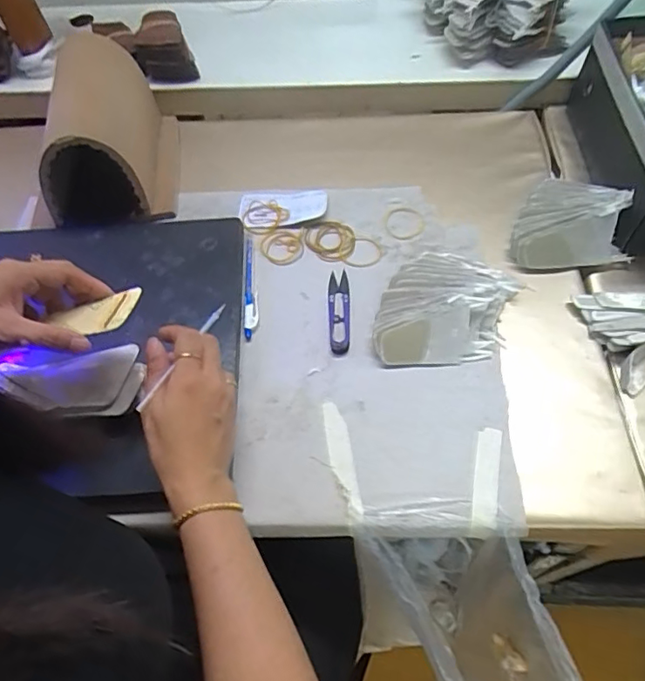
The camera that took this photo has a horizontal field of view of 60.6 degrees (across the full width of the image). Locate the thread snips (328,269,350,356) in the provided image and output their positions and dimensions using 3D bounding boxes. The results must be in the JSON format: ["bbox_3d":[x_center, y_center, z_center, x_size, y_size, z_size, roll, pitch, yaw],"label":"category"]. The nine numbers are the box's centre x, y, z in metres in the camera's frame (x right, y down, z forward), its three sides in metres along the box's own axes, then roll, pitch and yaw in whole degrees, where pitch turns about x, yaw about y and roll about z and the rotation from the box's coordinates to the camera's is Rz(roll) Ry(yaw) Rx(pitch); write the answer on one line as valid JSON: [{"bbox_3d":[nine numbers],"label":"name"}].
[{"bbox_3d":[0.017,-0.031,0.561,0.021,0.006,0.101,-3,56,3],"label":"thread snips"}]

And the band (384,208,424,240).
[{"bbox_3d":[0.092,-0.131,0.623,0.043,0.006,0.048,3,56,7],"label":"band"}]

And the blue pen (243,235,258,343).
[{"bbox_3d":[-0.075,-0.060,0.584,0.013,0.011,0.135,-5,59,1],"label":"blue pen"}]

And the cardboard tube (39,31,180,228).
[{"bbox_3d":[-0.245,-0.235,0.630,0.131,0.111,0.177,-9,59,-1],"label":"cardboard tube"}]

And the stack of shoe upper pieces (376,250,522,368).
[{"bbox_3d":[0.122,-0.037,0.542,0.124,0.035,0.143,12,58,13],"label":"stack of shoe upper pieces"}]

